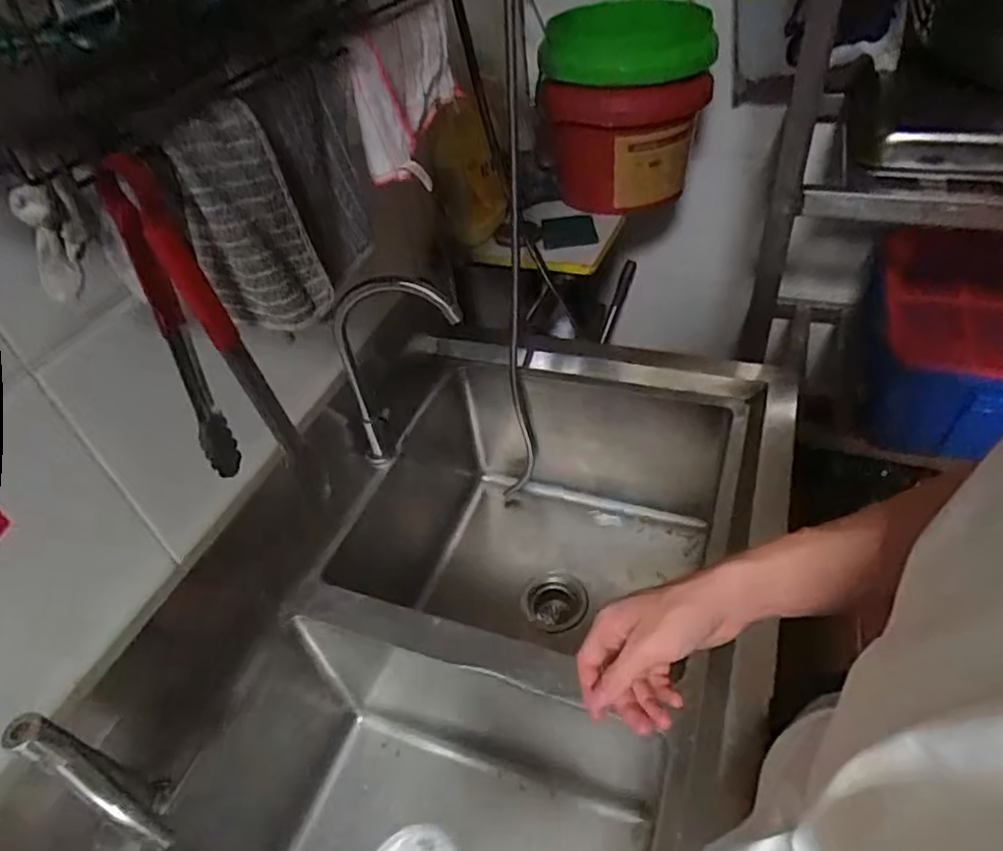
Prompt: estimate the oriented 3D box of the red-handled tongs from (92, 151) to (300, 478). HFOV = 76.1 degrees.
[{"bbox_3d":[-0.217,-0.056,0.468,0.097,0.269,0.037,23,50,29],"label":"red-handled tongs"}]

